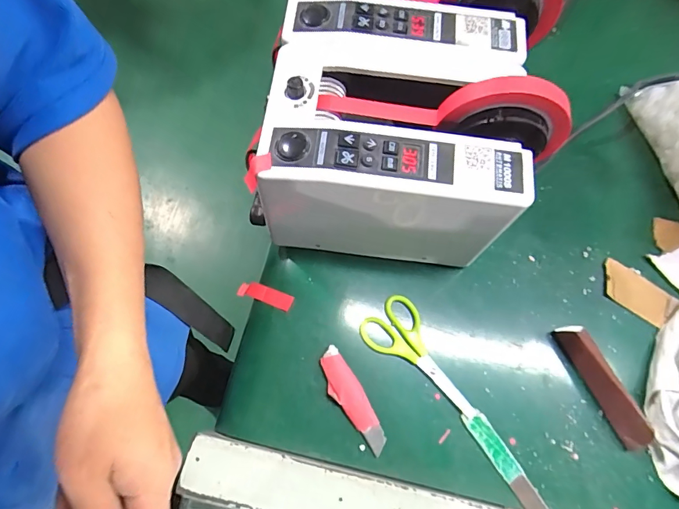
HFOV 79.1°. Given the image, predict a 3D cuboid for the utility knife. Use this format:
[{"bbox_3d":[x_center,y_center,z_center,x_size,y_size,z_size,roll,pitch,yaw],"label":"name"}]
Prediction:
[{"bbox_3d":[0.012,0.135,0.381,0.028,0.014,0.099,-34,75,-12],"label":"utility knife"}]

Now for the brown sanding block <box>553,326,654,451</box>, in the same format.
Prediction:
[{"bbox_3d":[0.248,0.122,0.385,0.019,0.030,0.117,-22,73,-9],"label":"brown sanding block"}]

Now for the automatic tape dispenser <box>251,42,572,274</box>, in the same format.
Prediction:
[{"bbox_3d":[0.052,-0.079,0.377,0.250,0.162,0.130,6,71,1],"label":"automatic tape dispenser"}]

